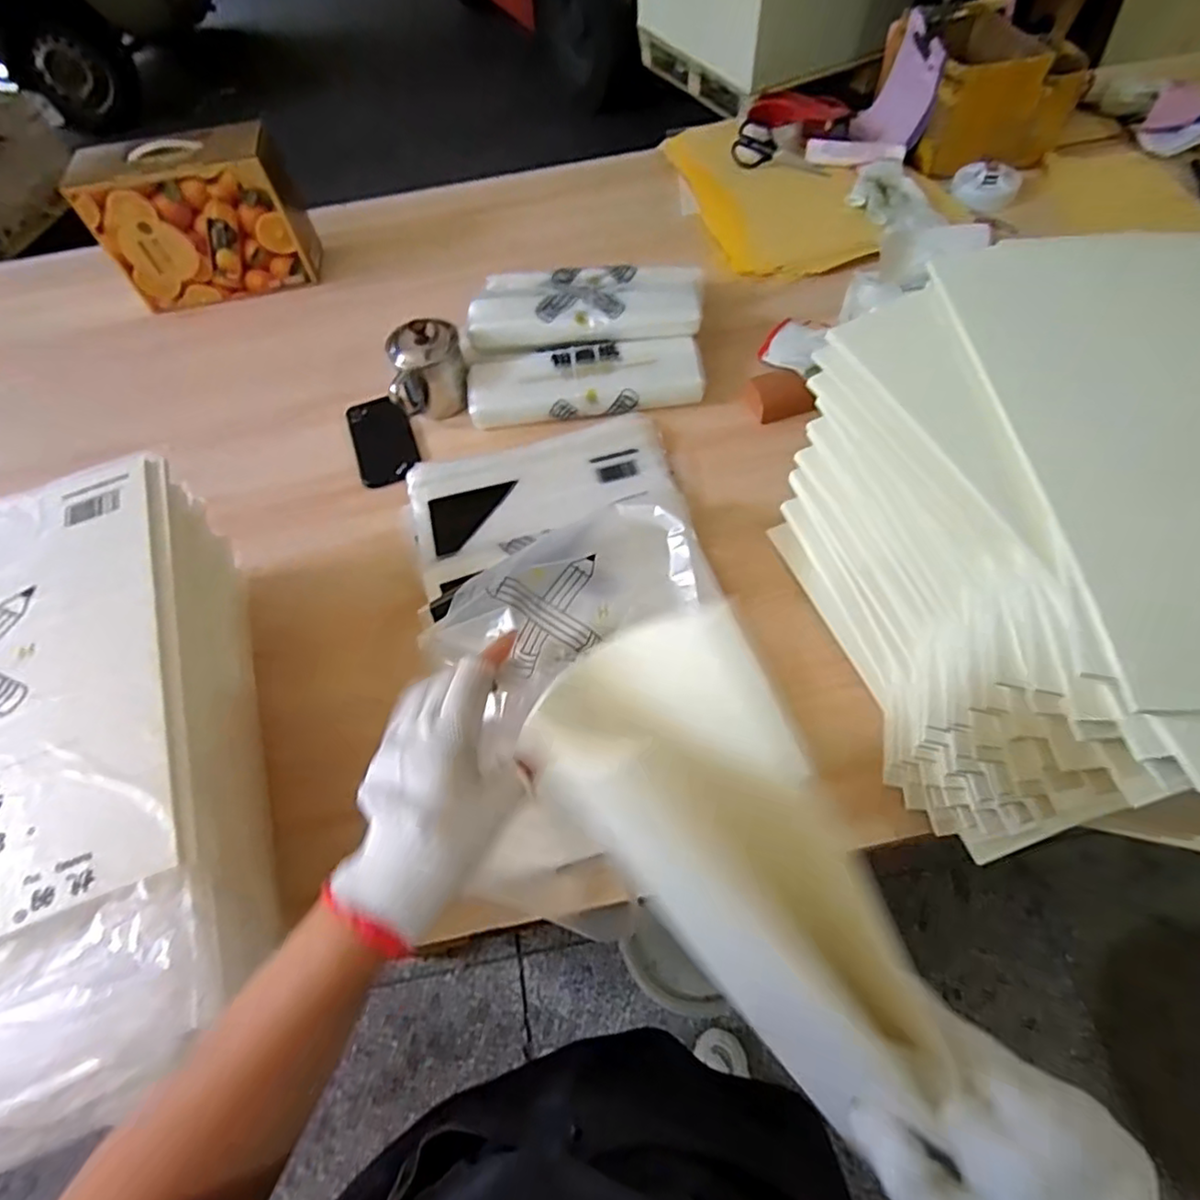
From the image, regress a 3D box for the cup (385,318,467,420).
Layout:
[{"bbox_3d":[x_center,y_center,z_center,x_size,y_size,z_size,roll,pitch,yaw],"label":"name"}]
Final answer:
[{"bbox_3d":[-0.221,-0.298,0.828,0.094,0.098,0.082,-11,59,-2],"label":"cup"}]

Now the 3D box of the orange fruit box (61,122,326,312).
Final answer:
[{"bbox_3d":[-0.592,-0.572,0.958,0.274,0.201,0.142,-15,59,-4],"label":"orange fruit box"}]

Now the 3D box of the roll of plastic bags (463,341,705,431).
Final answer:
[{"bbox_3d":[-0.019,-0.278,0.823,0.298,0.043,0.088,-5,59,2],"label":"roll of plastic bags"}]

